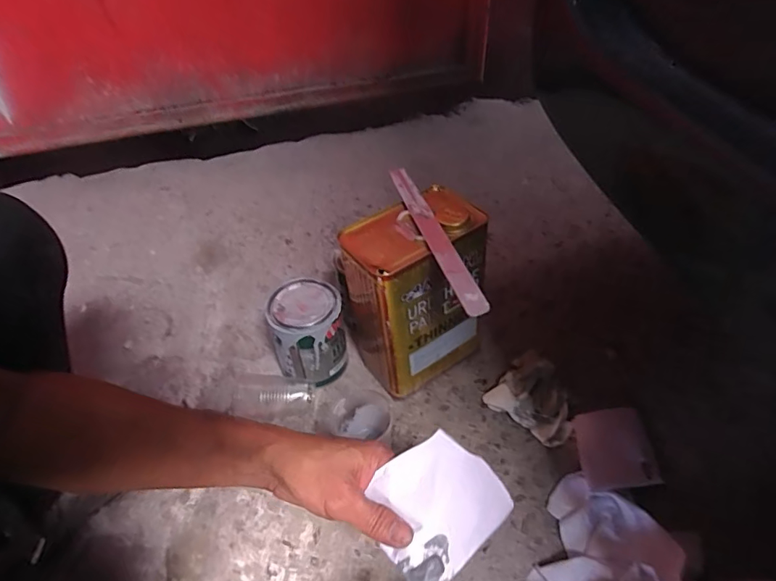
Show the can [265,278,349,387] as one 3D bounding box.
[{"bbox_3d":[-0.112,0.067,0.715,0.104,0.131,0.112,-4,47,4],"label":"can"}]

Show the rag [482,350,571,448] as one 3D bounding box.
[{"bbox_3d":[0.210,0.143,0.669,0.114,0.029,0.106,31,57,31],"label":"rag"}]

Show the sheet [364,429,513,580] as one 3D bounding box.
[{"bbox_3d":[0.038,0.161,0.366,0.098,0.017,0.087,-34,80,-17],"label":"sheet"}]

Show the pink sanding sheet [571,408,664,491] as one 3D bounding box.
[{"bbox_3d":[0.287,0.201,0.611,0.087,0.010,0.105,-7,46,7],"label":"pink sanding sheet"}]

